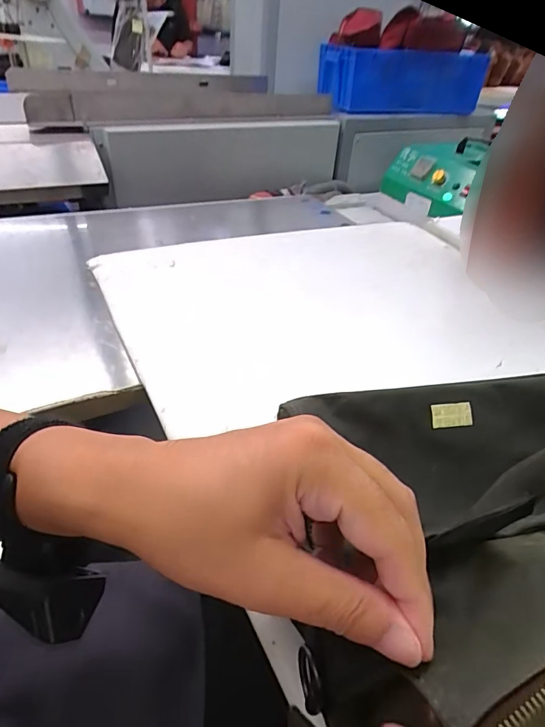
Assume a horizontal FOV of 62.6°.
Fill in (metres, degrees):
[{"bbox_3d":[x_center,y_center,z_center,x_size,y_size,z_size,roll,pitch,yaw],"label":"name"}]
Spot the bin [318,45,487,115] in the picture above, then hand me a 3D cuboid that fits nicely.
[{"bbox_3d":[0.454,-1.036,1.644,0.538,0.182,0.428,-4,39,-12],"label":"bin"}]

